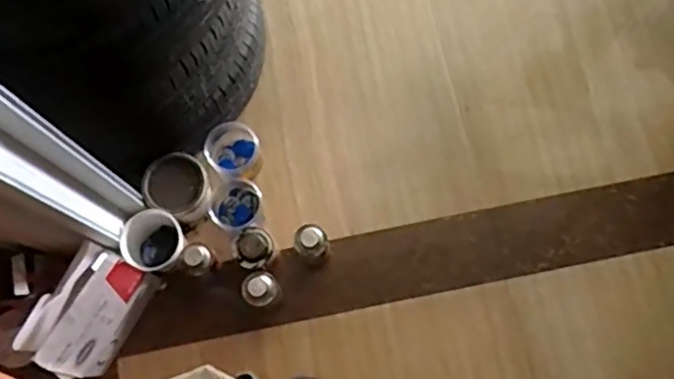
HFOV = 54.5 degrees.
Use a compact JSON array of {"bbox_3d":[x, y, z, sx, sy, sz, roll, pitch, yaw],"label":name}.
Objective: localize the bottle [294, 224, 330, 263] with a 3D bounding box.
[{"bbox_3d":[-0.052,0.113,1.318,0.063,0.131,0.061,0,75,1],"label":"bottle"}]

